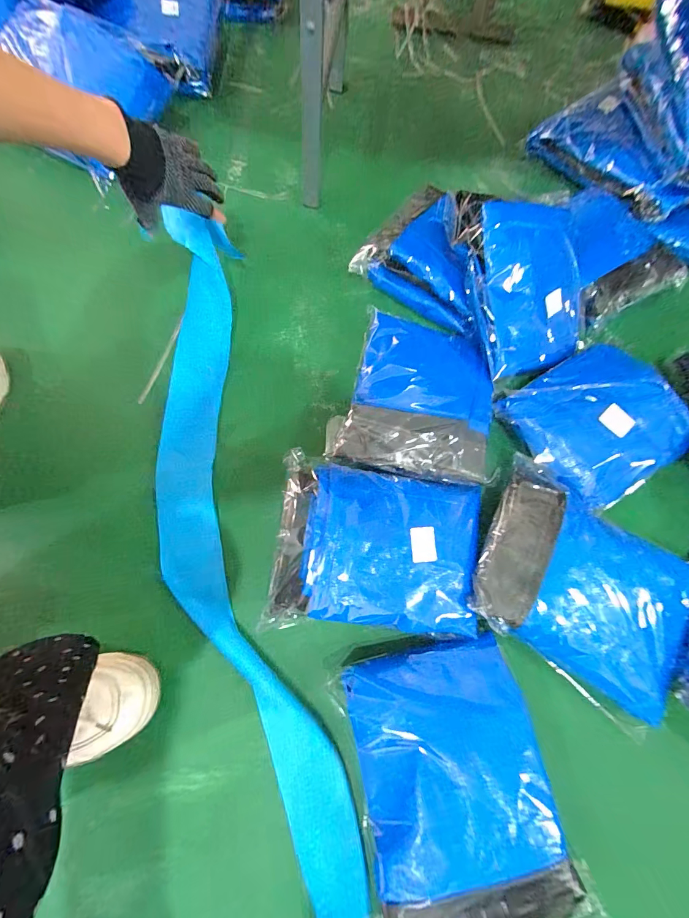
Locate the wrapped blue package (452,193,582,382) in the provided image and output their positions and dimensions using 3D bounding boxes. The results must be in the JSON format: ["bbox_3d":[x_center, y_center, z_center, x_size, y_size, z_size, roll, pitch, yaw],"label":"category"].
[{"bbox_3d":[0.280,-0.257,0.543,0.196,0.054,0.249,-12,98,-16],"label":"wrapped blue package"}]

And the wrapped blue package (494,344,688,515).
[{"bbox_3d":[0.357,-0.052,0.516,0.207,0.055,0.196,-30,73,-12],"label":"wrapped blue package"}]

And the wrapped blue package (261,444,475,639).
[{"bbox_3d":[0.044,0.098,0.430,0.241,0.055,0.189,5,69,1],"label":"wrapped blue package"}]

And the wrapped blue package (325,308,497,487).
[{"bbox_3d":[0.103,-0.098,0.536,0.211,0.048,0.258,9,68,6],"label":"wrapped blue package"}]

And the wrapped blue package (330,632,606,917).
[{"bbox_3d":[0.110,0.338,0.384,0.196,0.066,0.247,-11,70,-5],"label":"wrapped blue package"}]

